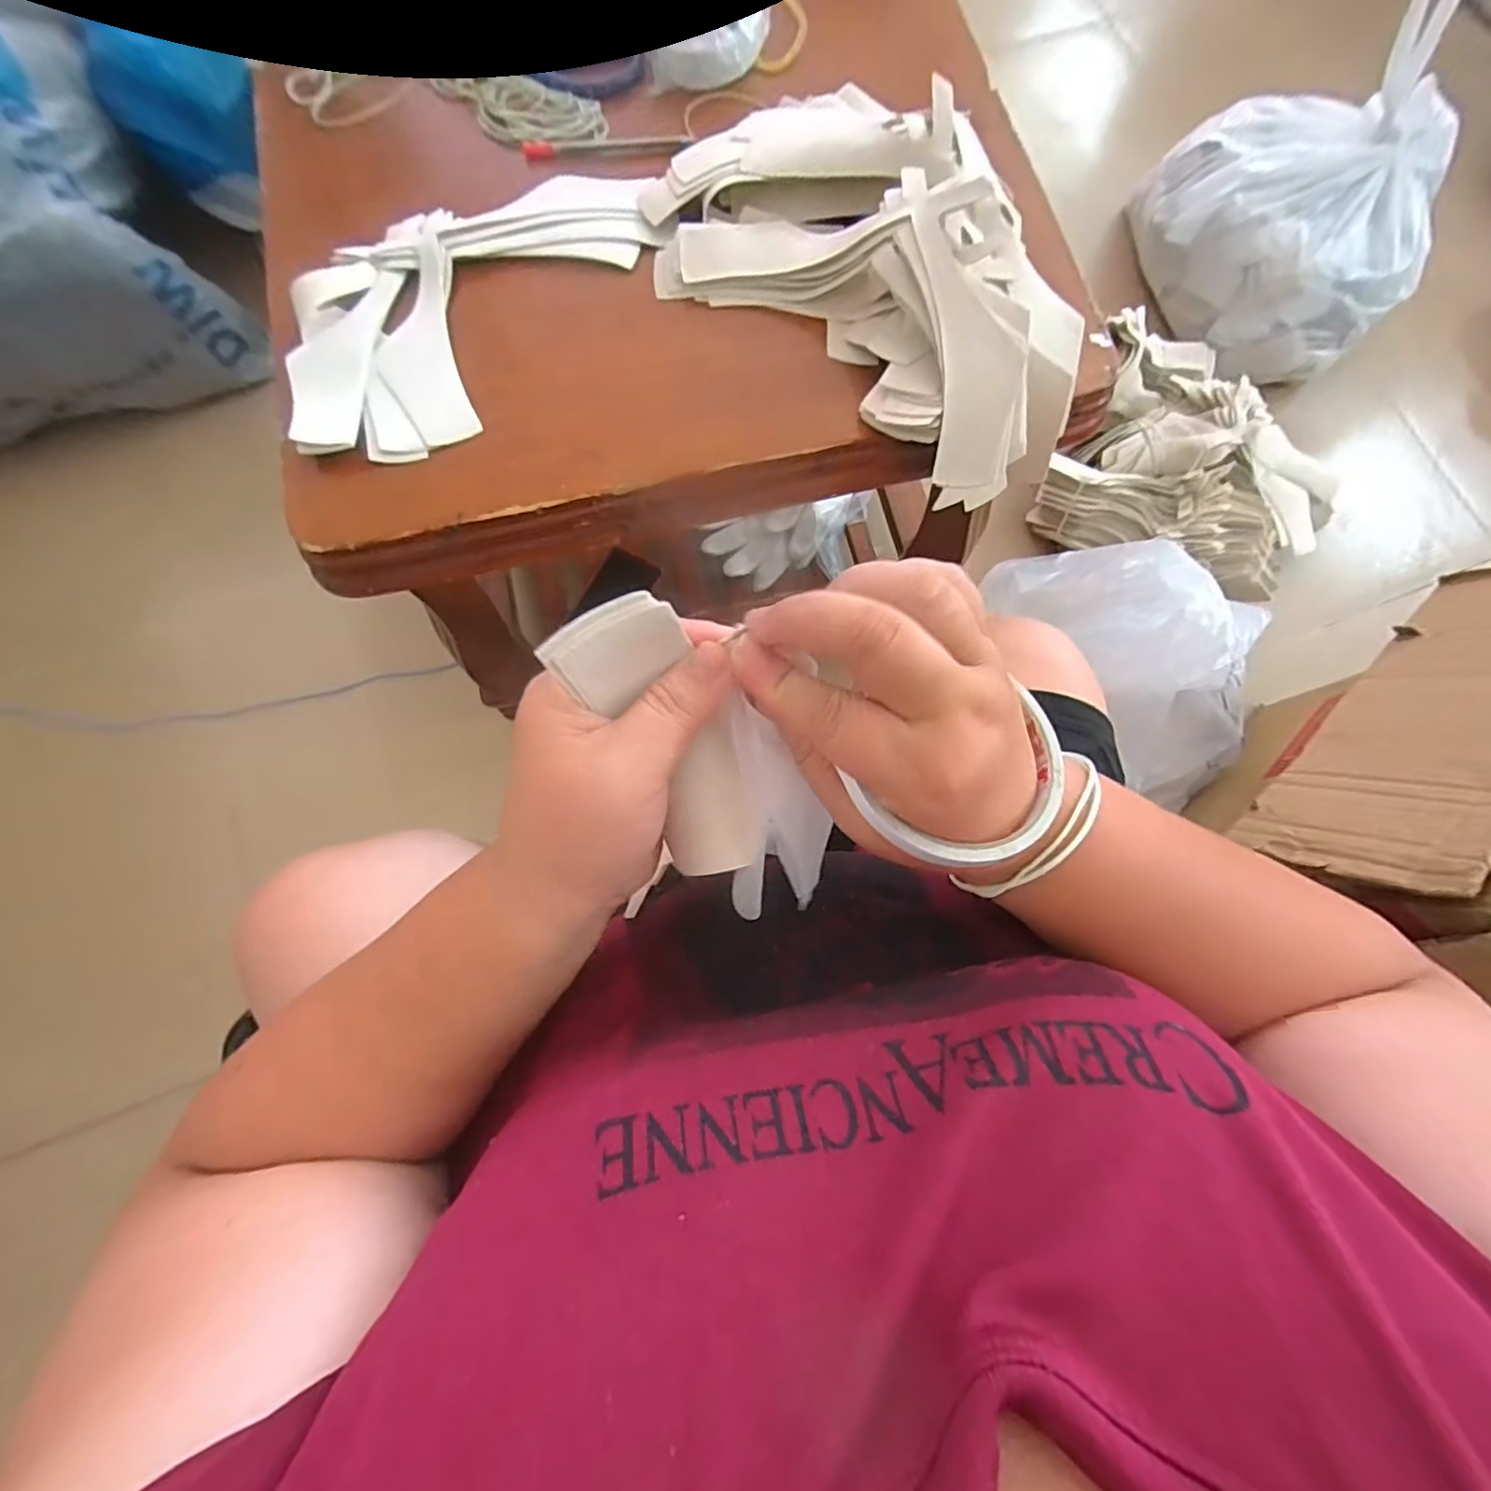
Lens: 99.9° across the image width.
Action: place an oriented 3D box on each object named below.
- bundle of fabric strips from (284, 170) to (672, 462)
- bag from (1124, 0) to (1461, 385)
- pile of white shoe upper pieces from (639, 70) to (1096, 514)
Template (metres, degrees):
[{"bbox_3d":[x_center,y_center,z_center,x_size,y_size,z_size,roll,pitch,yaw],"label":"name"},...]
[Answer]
[{"bbox_3d":[-0.218,-0.344,0.474,0.169,0.013,0.320,37,79,7],"label":"bundle of fabric strips"},{"bbox_3d":[0.789,-0.763,0.861,0.285,0.271,0.376,-21,78,-6],"label":"bag"},{"bbox_3d":[0.090,-0.348,0.447,0.219,0.071,0.359,-37,80,-9],"label":"pile of white shoe upper pieces"}]

